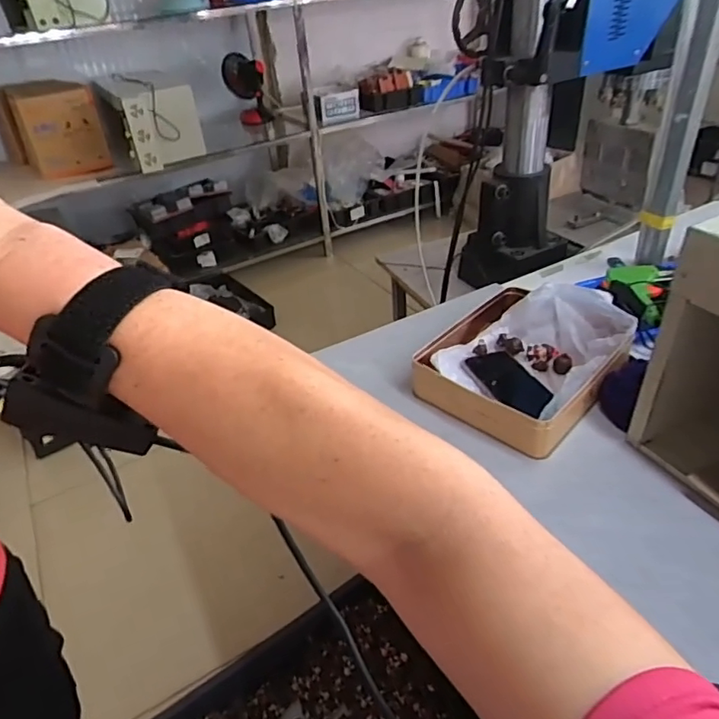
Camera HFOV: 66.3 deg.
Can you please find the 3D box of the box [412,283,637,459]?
[{"bbox_3d":[0.232,-0.006,0.792,0.224,0.074,0.284,24,45,34],"label":"box"}]

